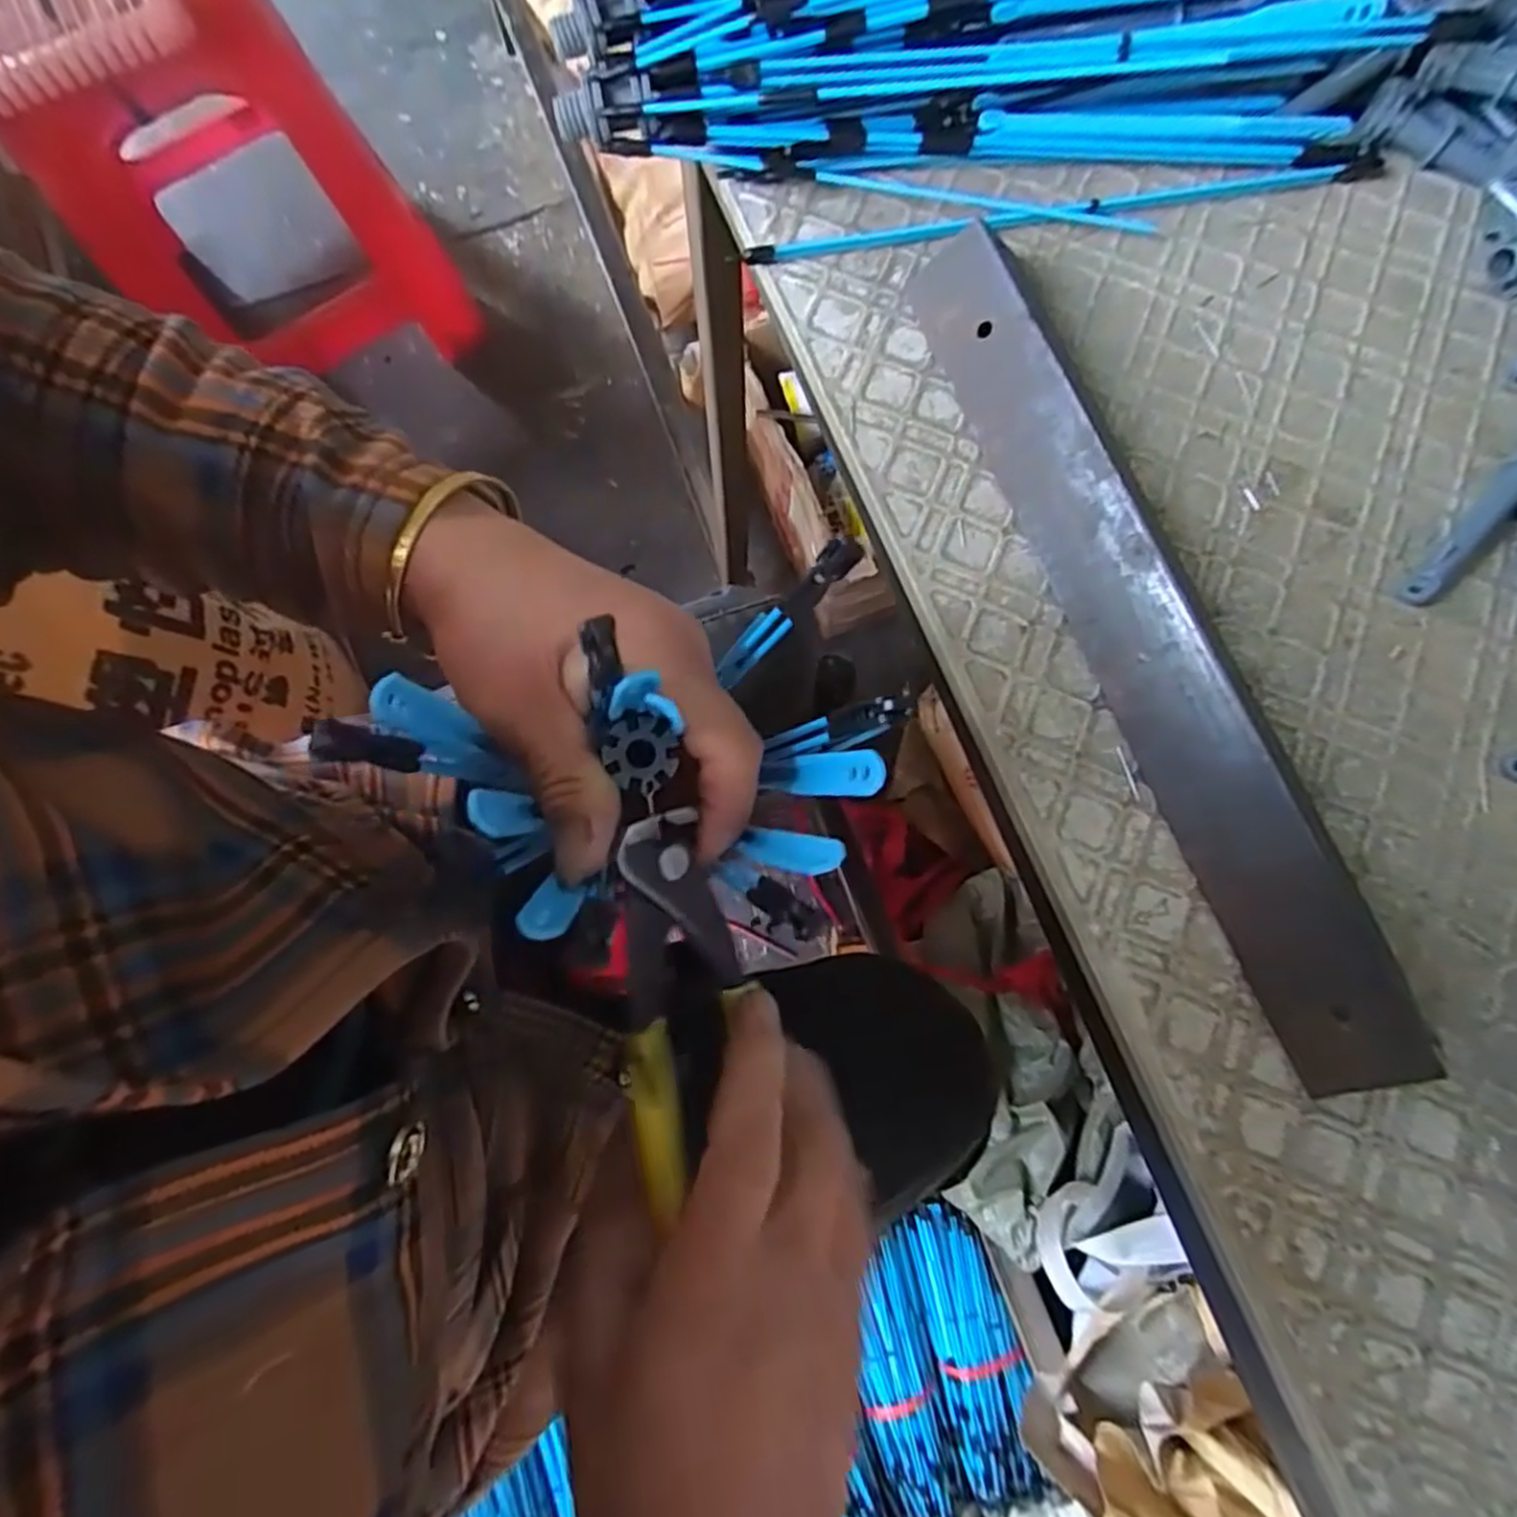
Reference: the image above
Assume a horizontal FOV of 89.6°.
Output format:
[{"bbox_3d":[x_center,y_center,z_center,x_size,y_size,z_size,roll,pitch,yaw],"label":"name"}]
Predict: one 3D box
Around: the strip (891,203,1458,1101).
[{"bbox_3d":[0.127,-0.048,0.261,0.005,0.037,0.313,-9,72,-47],"label":"strip"}]

